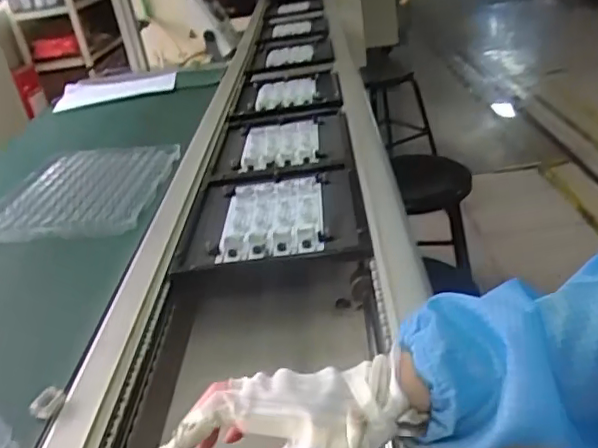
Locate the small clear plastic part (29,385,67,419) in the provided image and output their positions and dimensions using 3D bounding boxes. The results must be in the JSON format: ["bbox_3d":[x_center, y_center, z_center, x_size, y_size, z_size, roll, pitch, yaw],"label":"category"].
[{"bbox_3d":[-0.211,0.149,0.481,0.018,0.011,0.026,2,30,14],"label":"small clear plastic part"}]

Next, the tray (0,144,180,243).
[{"bbox_3d":[-0.325,-0.059,0.886,0.227,0.027,0.280,-5,29,9],"label":"tray"}]

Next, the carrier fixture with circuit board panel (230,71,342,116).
[{"bbox_3d":[-0.028,-0.300,1.278,0.221,0.043,0.316,-9,29,3],"label":"carrier fixture with circuit board panel"}]

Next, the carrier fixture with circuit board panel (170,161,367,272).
[{"bbox_3d":[-0.032,-0.016,0.754,0.223,0.024,0.245,-8,29,4],"label":"carrier fixture with circuit board panel"}]

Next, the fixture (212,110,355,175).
[{"bbox_3d":[-0.026,-0.144,0.983,0.226,0.033,0.275,-7,29,5],"label":"fixture"}]

